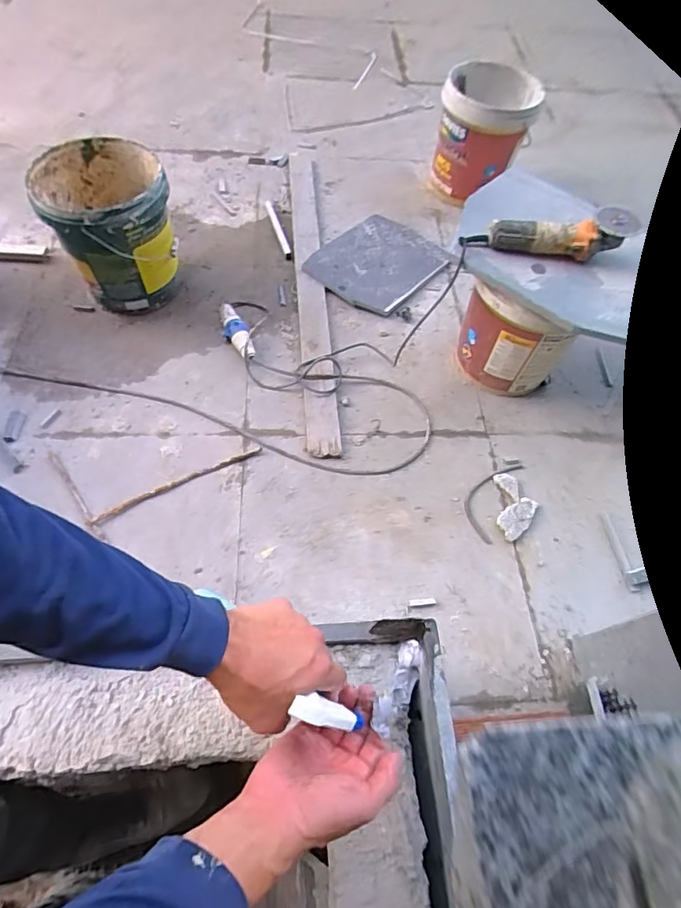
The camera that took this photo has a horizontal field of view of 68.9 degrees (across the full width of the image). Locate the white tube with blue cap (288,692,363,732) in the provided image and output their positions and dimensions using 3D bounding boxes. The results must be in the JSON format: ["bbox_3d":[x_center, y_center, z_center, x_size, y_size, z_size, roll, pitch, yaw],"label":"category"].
[{"bbox_3d":[-0.009,0.220,0.422,0.011,0.083,0.020,-21,51,32],"label":"white tube with blue cap"}]

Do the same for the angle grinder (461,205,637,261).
[{"bbox_3d":[0.434,-0.470,1.063,0.339,0.097,0.071,7,60,1],"label":"angle grinder"}]

